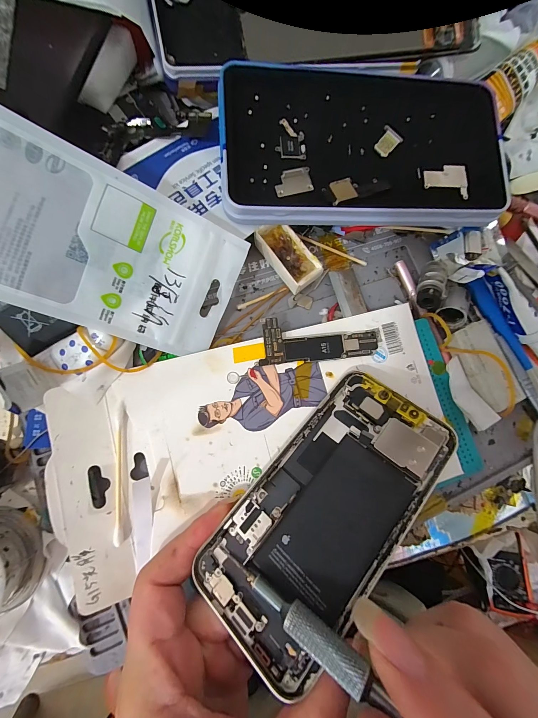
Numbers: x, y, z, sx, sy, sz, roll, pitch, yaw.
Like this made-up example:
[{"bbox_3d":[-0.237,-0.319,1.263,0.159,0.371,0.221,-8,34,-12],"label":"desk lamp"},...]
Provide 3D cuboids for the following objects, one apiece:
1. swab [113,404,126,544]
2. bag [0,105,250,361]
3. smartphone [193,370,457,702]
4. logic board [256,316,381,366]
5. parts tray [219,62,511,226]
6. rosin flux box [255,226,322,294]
[{"bbox_3d":[-0.083,0.063,0.154,0.006,0.009,0.071,-2,81,-8],"label":"swab"},{"bbox_3d":[-0.090,-0.057,0.144,0.148,0.005,0.079,20,94,-26],"label":"bag"},{"bbox_3d":[0.032,0.075,0.152,0.071,0.007,0.146,35,71,24],"label":"smartphone"},{"bbox_3d":[0.035,-0.013,0.185,0.083,0.004,0.029,-4,81,-8],"label":"logic board"},{"bbox_3d":[0.064,-0.144,0.186,0.186,0.020,0.114,-3,81,-8],"label":"parts tray"},{"bbox_3d":[0.013,-0.070,0.190,0.022,0.017,0.047,-42,88,-12],"label":"rosin flux box"}]

